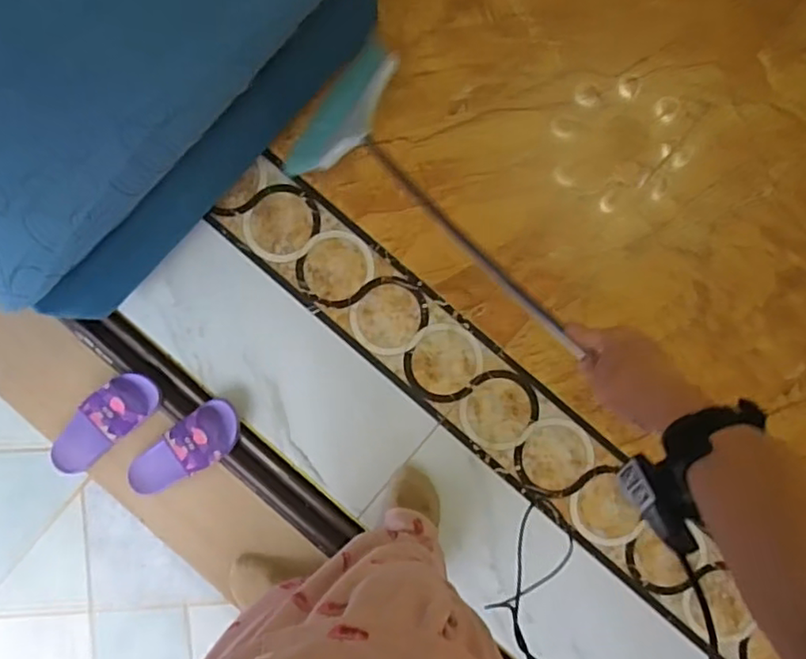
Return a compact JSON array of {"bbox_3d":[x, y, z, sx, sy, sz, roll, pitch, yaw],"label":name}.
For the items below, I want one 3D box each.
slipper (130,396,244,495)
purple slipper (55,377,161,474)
[{"bbox_3d":[-0.391,0.221,1.119,0.221,0.082,0.100,-39,88,-1],"label":"slipper"},{"bbox_3d":[-0.552,0.172,1.133,0.233,0.074,0.098,-39,88,-1],"label":"purple slipper"}]

